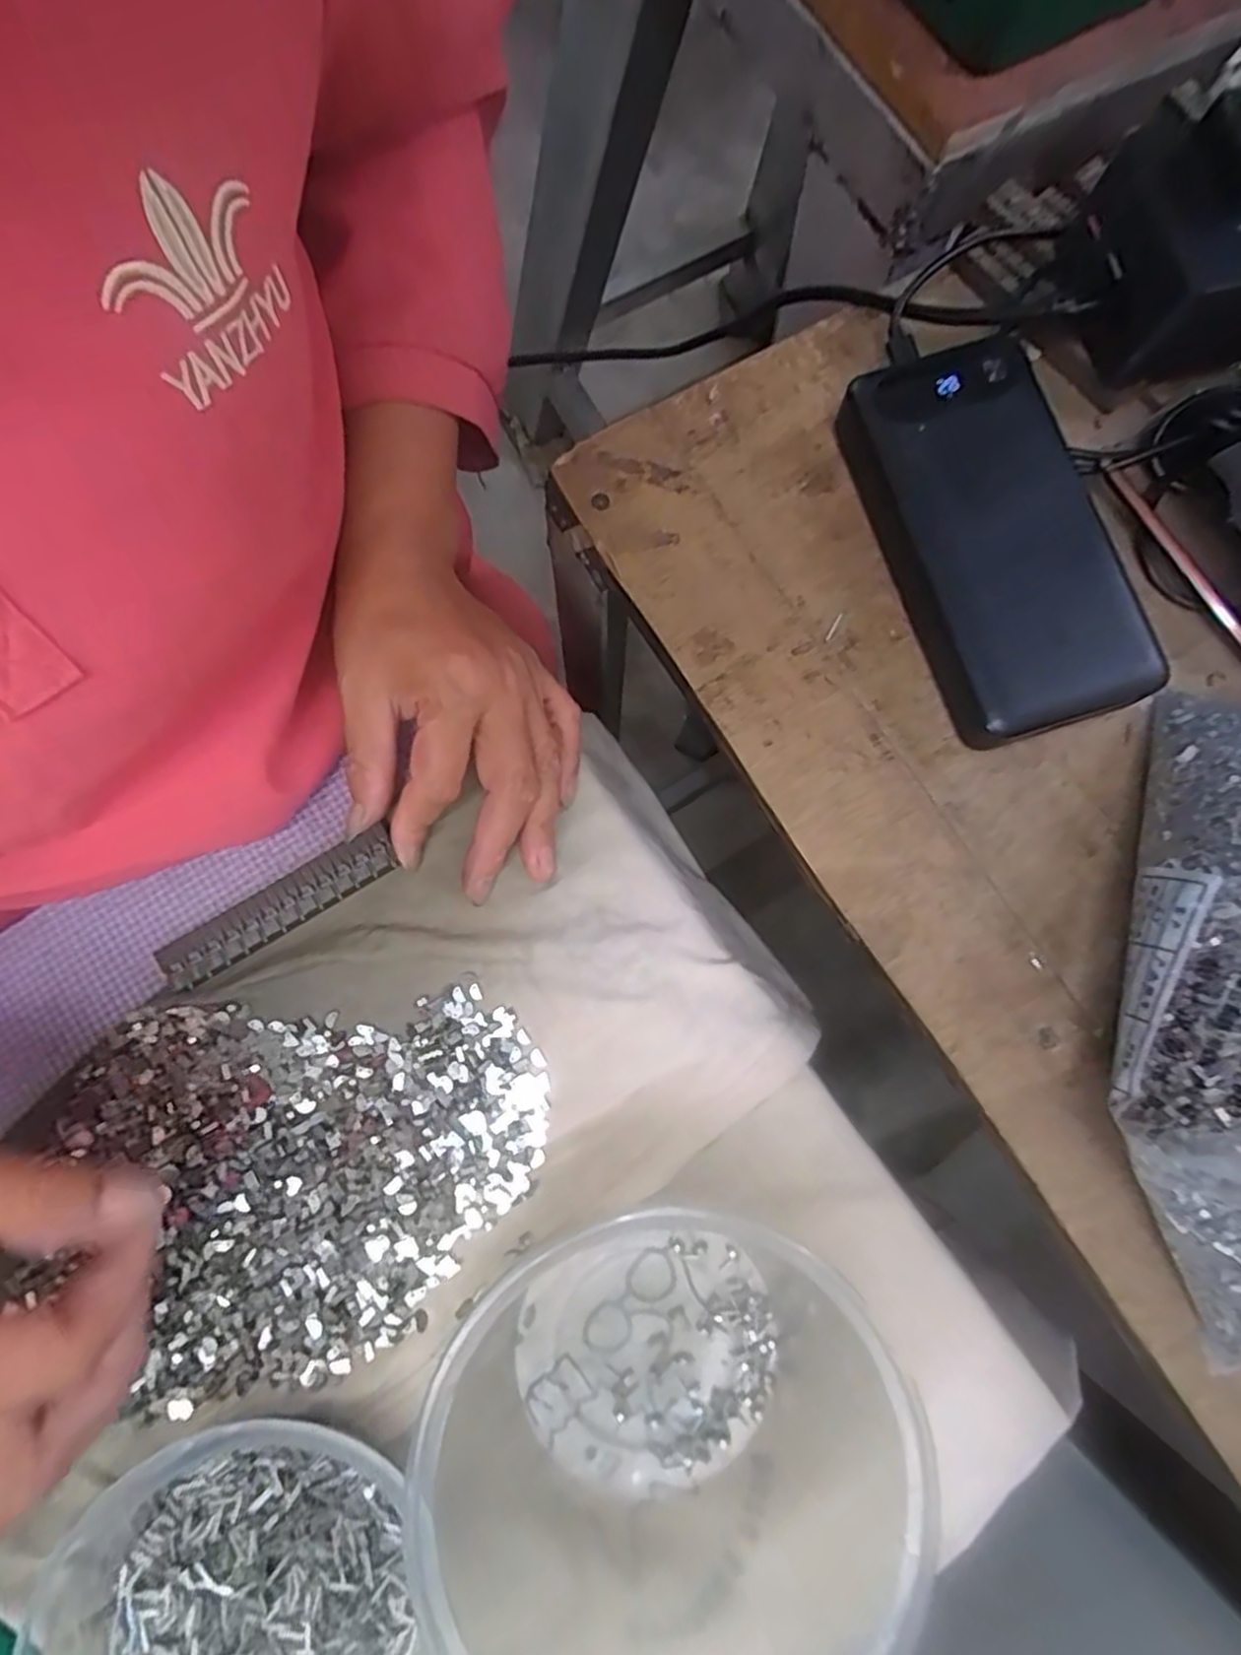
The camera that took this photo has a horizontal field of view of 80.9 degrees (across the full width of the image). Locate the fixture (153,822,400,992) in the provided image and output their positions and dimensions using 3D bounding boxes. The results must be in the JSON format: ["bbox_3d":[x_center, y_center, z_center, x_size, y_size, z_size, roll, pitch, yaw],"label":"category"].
[{"bbox_3d":[-0.133,0.032,0.284,0.094,0.004,0.020,-32,81,-7],"label":"fixture"}]

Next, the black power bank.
[{"bbox_3d":[0.145,-0.112,0.285,0.069,0.032,0.153,-17,80,-4],"label":"black power bank"}]

